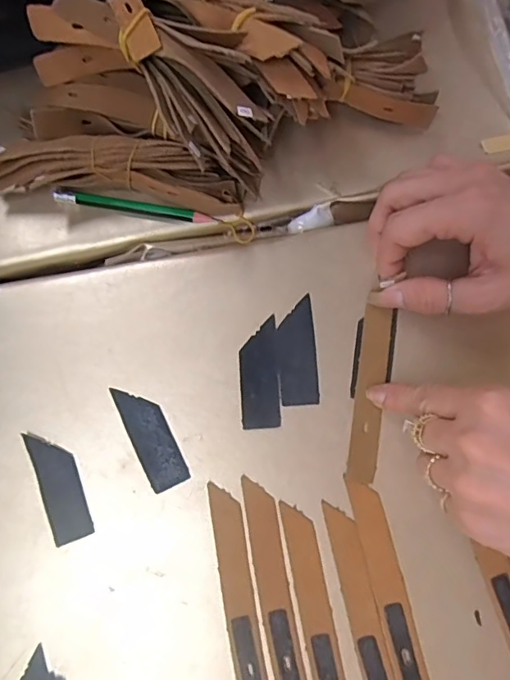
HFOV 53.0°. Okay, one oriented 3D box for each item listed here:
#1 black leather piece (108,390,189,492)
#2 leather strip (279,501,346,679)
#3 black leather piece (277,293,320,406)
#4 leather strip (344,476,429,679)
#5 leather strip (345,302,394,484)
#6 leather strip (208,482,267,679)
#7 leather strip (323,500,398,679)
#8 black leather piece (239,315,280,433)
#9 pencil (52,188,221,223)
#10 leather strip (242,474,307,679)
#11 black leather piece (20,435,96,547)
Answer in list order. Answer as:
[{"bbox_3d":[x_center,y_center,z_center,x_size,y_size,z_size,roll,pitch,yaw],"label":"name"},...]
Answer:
[{"bbox_3d":[-0.061,0.055,0.297,0.022,0.004,0.063,-26,80,-5],"label":"black leather piece"},{"bbox_3d":[0.035,0.153,0.276,0.016,0.004,0.124,-11,79,-3],"label":"leather strip"},{"bbox_3d":[0.025,0.007,0.306,0.023,0.004,0.063,-3,79,-1],"label":"black leather piece"},{"bbox_3d":[0.073,0.139,0.279,0.017,0.004,0.123,-14,79,-3],"label":"leather strip"},{"bbox_3d":[0.068,0.031,0.301,0.017,0.004,0.102,8,82,1],"label":"leather strip"},{"bbox_3d":[-0.008,0.144,0.279,0.016,0.004,0.125,-10,79,-2],"label":"leather strip"},{"bbox_3d":[0.060,0.153,0.276,0.017,0.004,0.124,-13,79,-3],"label":"leather strip"},{"bbox_3d":[0.003,0.020,0.303,0.023,0.004,0.063,-2,79,-1],"label":"black leather piece"},{"bbox_3d":[-0.074,-0.082,0.317,0.100,0.010,0.007,9,79,1],"label":"pencil"},{"bbox_3d":[0.012,0.141,0.280,0.017,0.004,0.126,-10,79,-2],"label":"leather strip"},{"bbox_3d":[-0.112,0.083,0.291,0.022,0.004,0.062,-20,80,-4],"label":"black leather piece"}]

